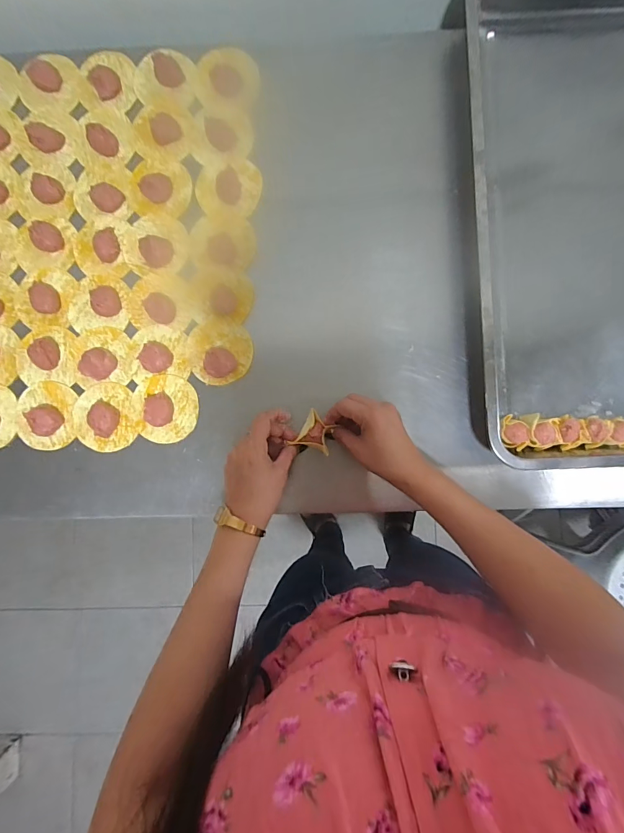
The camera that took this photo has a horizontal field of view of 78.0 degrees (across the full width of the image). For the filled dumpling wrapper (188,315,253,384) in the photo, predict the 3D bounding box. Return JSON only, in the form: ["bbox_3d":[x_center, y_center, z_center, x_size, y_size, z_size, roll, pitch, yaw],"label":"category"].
[{"bbox_3d":[-0.114,-0.083,0.472,0.075,0.020,0.082,-10,88,1],"label":"filled dumpling wrapper"}]

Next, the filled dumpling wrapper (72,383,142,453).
[{"bbox_3d":[-0.256,0.000,0.470,0.075,0.020,0.084,-15,88,0],"label":"filled dumpling wrapper"}]

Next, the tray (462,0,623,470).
[{"bbox_3d":[0.386,-0.256,0.456,0.405,0.055,0.614,-2,88,1],"label":"tray"}]

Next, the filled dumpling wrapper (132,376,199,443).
[{"bbox_3d":[-0.182,-0.010,0.468,0.078,0.023,0.082,-4,88,1],"label":"filled dumpling wrapper"}]

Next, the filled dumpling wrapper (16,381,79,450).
[{"bbox_3d":[-0.331,-0.002,0.469,0.075,0.023,0.082,0,88,1],"label":"filled dumpling wrapper"}]

